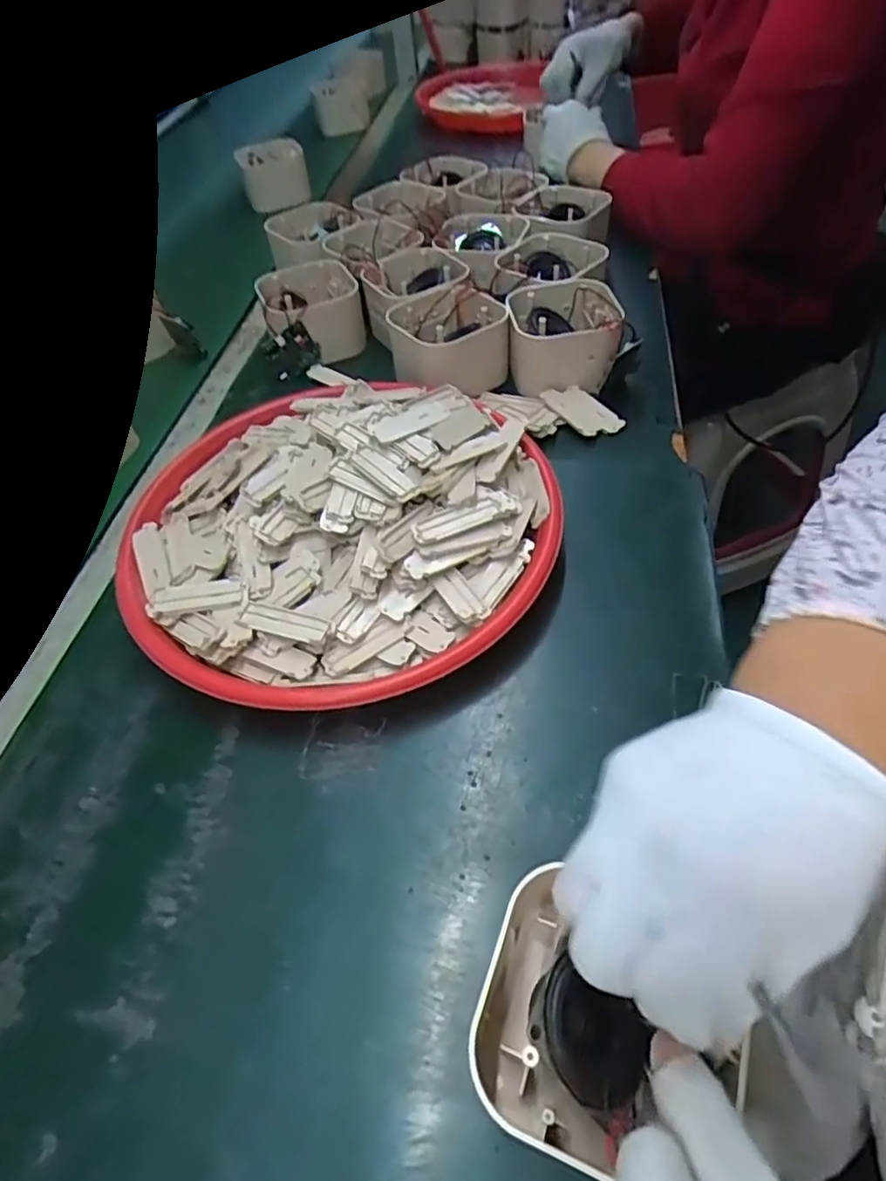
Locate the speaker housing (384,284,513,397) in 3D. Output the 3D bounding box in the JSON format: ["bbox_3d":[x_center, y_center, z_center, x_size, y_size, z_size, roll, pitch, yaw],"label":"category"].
[{"bbox_3d":[0.004,-0.217,0.556,0.097,0.052,0.091,-9,50,-1],"label":"speaker housing"}]

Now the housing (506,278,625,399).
[{"bbox_3d":[0.101,-0.217,0.548,0.088,0.062,0.093,-1,51,6],"label":"housing"}]

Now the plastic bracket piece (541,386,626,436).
[{"bbox_3d":[0.111,-0.145,0.516,0.037,0.006,0.065,-26,59,-20],"label":"plastic bracket piece"}]

